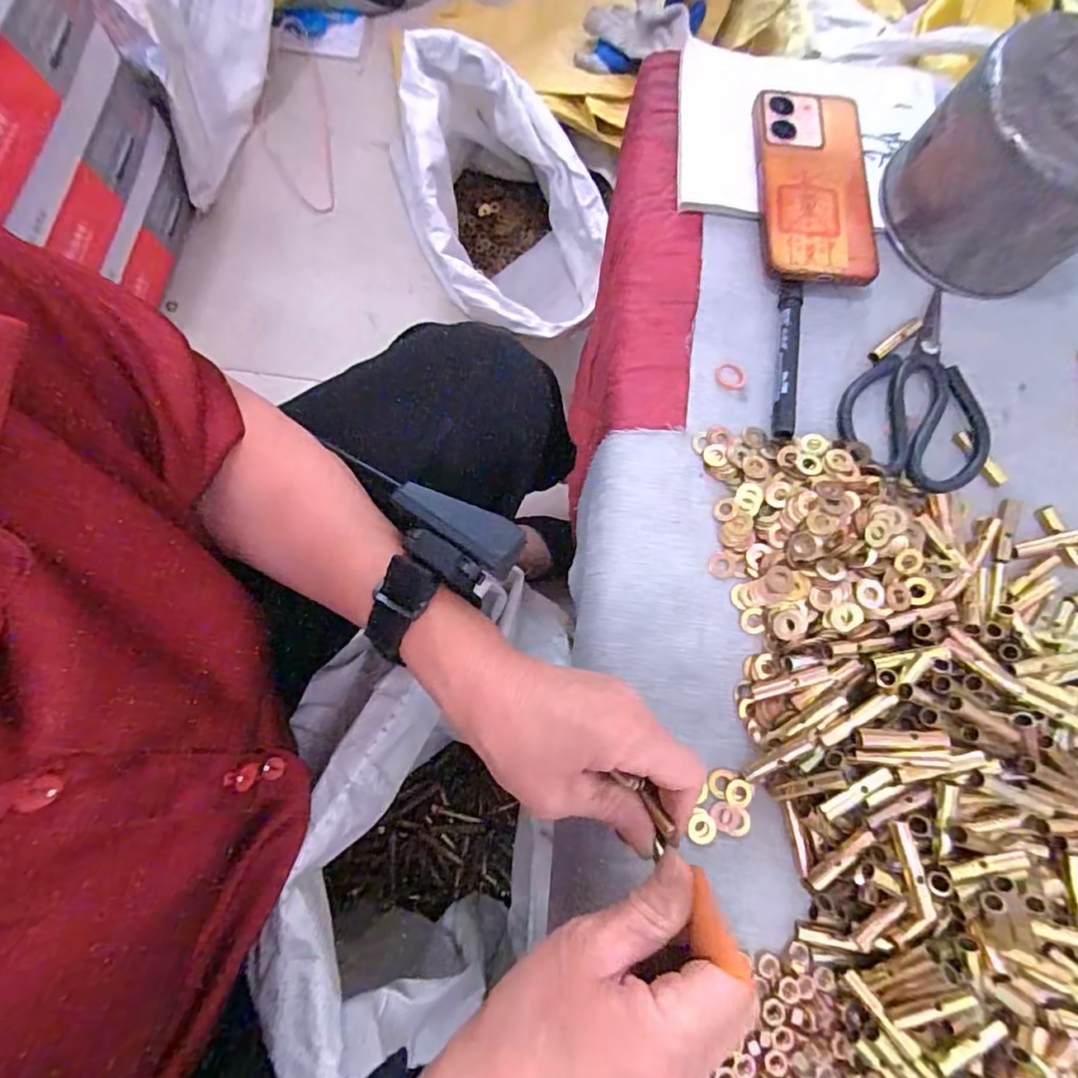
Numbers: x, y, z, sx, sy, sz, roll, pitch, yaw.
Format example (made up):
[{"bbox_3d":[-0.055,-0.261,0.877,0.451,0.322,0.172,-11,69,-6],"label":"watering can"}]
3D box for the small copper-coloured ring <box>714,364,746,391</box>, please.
[{"bbox_3d":[0.132,-0.112,0.396,0.021,0.004,0.018,9,76,-1],"label":"small copper-coloured ring"}]

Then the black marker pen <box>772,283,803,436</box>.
[{"bbox_3d":[0.170,-0.122,0.389,0.017,0.013,0.112,7,76,-2],"label":"black marker pen"}]

